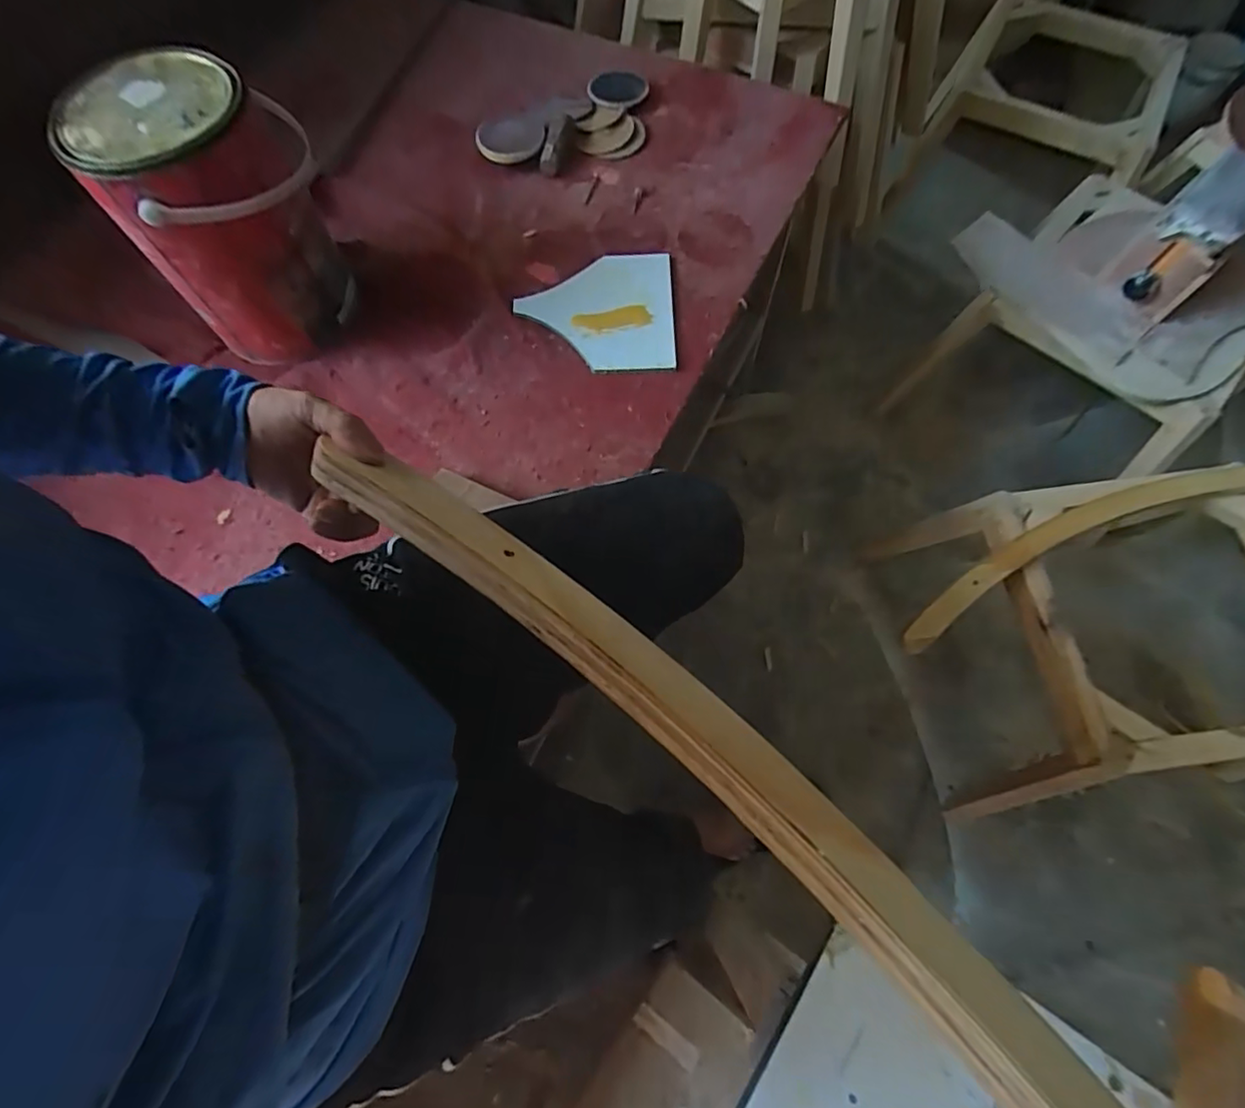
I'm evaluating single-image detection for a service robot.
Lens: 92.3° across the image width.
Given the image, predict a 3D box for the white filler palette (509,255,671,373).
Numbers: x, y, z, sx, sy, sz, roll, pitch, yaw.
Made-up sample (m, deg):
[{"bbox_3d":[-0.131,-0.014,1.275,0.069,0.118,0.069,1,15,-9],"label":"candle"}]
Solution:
[{"bbox_3d":[-0.032,-0.303,0.738,0.187,0.009,0.177,-1,68,-1],"label":"white filler palette"}]

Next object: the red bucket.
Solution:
[{"bbox_3d":[-0.408,-0.350,0.638,0.178,0.230,0.178,0,68,-1],"label":"red bucket"}]

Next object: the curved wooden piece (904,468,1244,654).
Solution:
[{"bbox_3d":[0.857,-0.048,0.976,0.951,0.035,0.140,-16,69,-7],"label":"curved wooden piece"}]

